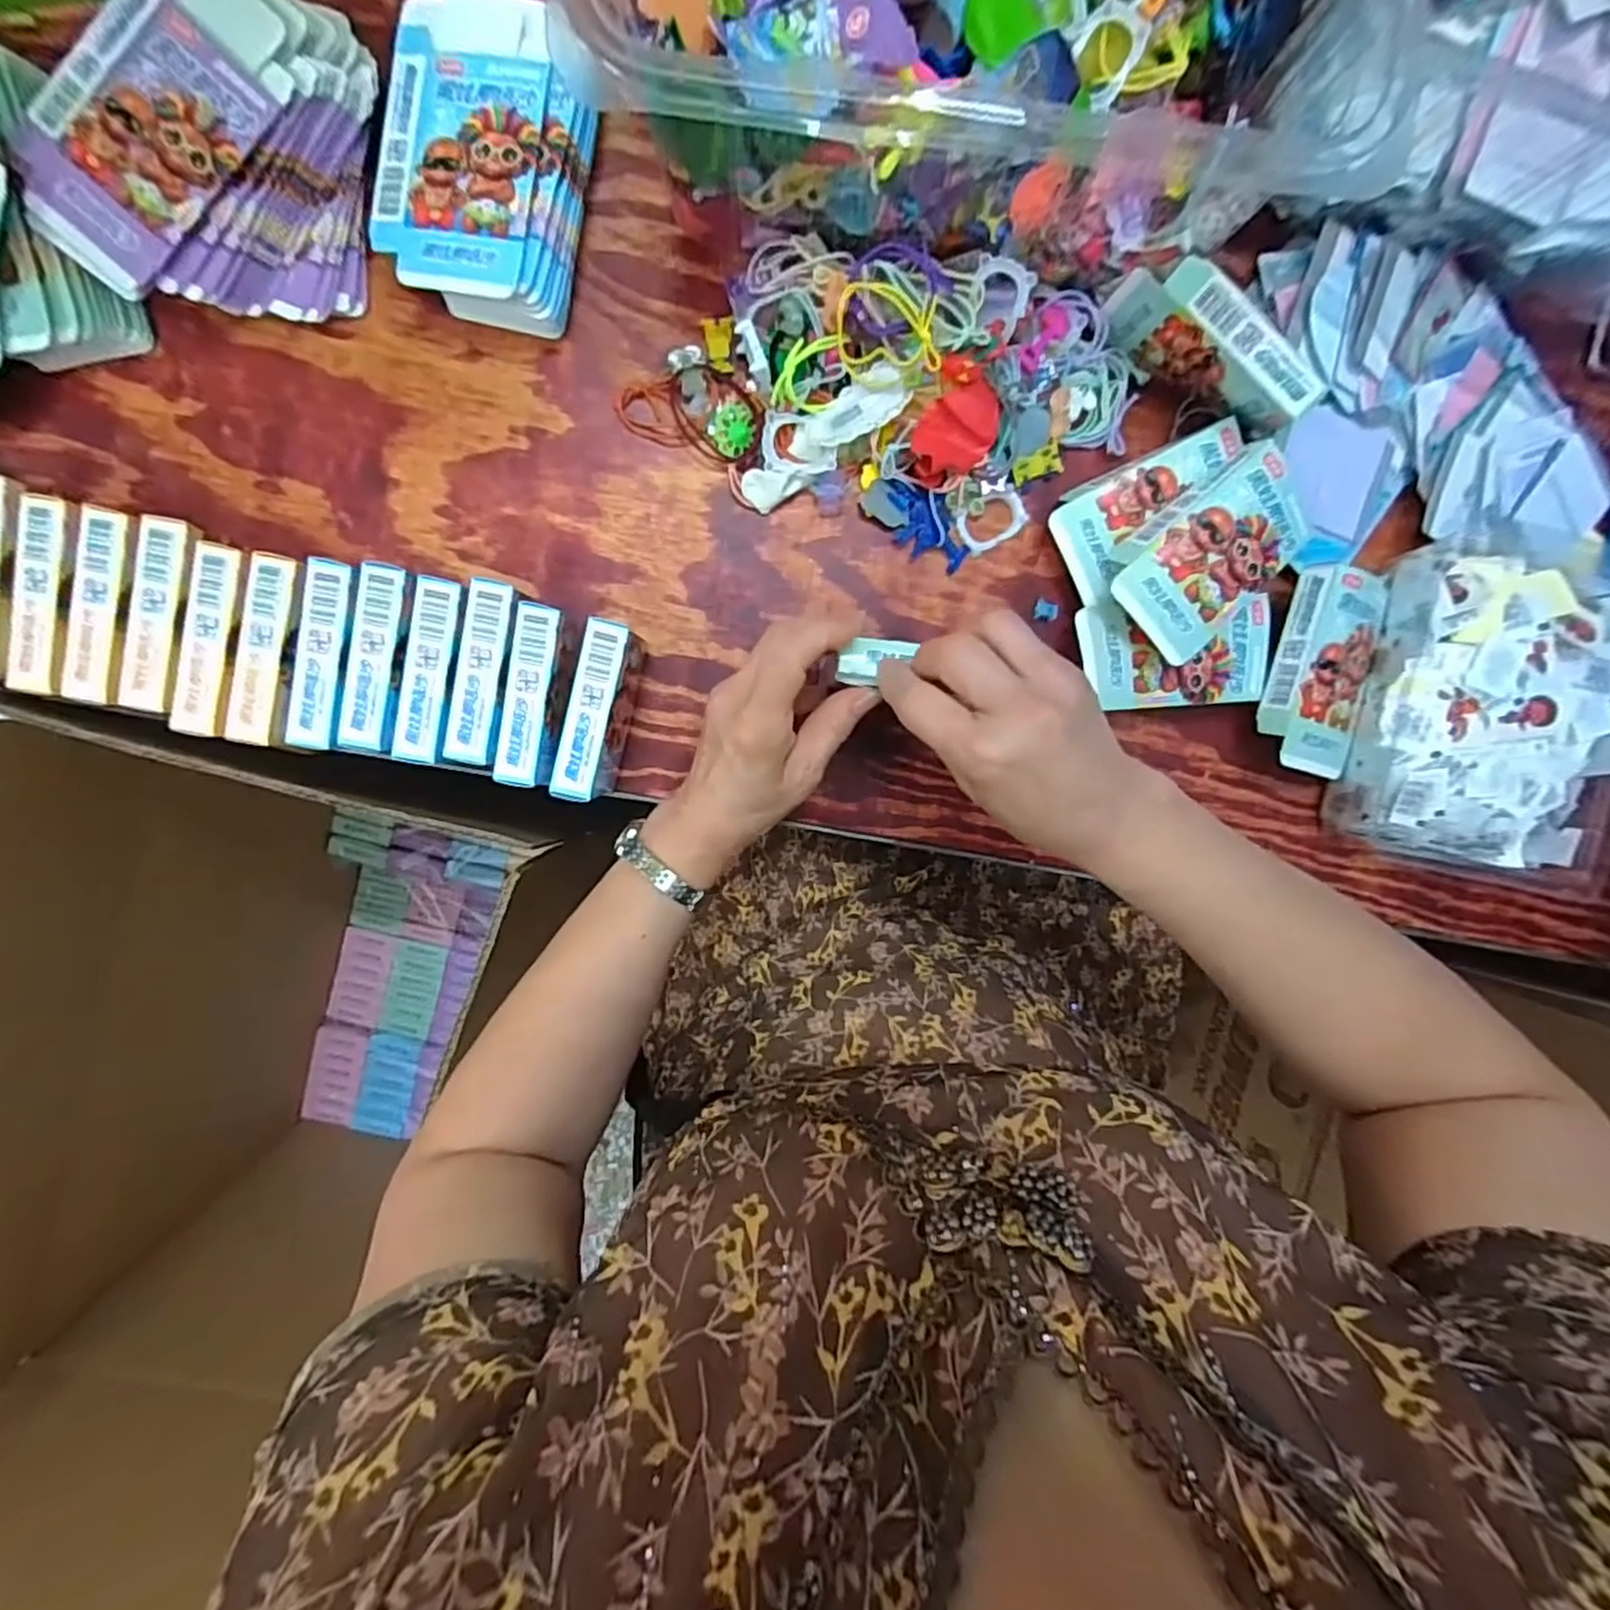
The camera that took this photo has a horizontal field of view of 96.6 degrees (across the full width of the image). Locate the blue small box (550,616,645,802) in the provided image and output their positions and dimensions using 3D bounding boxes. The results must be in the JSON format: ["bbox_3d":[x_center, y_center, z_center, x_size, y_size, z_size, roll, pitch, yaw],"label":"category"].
[{"bbox_3d":[-0.112,-0.051,0.397,0.022,0.079,0.094,13,94,-5],"label":"blue small box"}]

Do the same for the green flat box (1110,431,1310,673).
[{"bbox_3d":[0.236,-0.147,0.418,0.118,0.019,0.073,-41,97,0],"label":"green flat box"}]

